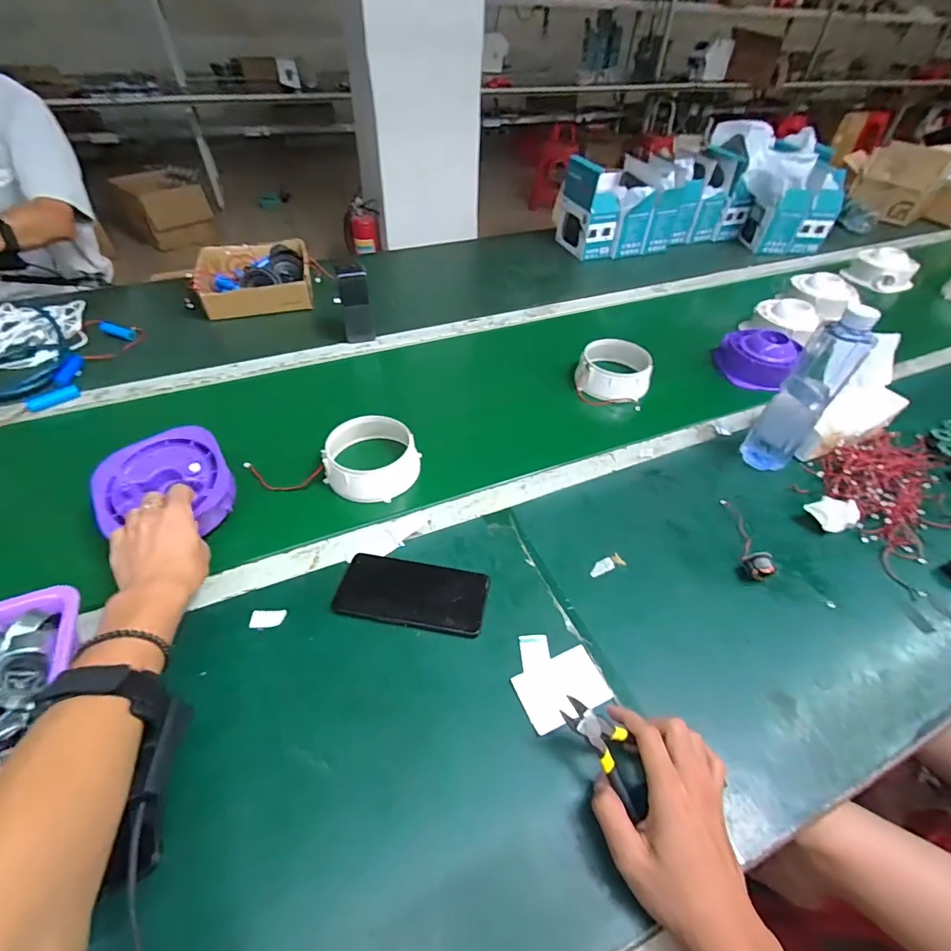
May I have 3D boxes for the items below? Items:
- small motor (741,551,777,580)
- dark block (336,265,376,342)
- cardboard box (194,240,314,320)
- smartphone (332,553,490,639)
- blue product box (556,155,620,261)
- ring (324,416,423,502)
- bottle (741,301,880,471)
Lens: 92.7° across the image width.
[{"bbox_3d":[0.336,0.104,0.538,0.023,0.025,0.031,7,47,4],"label":"small motor"},{"bbox_3d":[-0.222,-0.318,0.842,0.057,0.128,0.044,-8,48,-10],"label":"dark block"},{"bbox_3d":[-0.460,-0.417,0.956,0.217,0.066,0.192,-14,49,-15],"label":"cardboard box"},{"bbox_3d":[-0.070,0.132,0.508,0.164,0.005,0.079,9,47,6],"label":"smartphone"},{"bbox_3d":[0.292,-0.690,1.176,0.093,0.198,0.153,-19,51,-19],"label":"blue product box"},{"bbox_3d":[-0.142,-0.024,0.616,0.118,0.064,0.104,7,47,4],"label":"ring"},{"bbox_3d":[0.458,-0.115,0.627,0.069,0.250,0.071,35,55,26],"label":"bottle"}]

